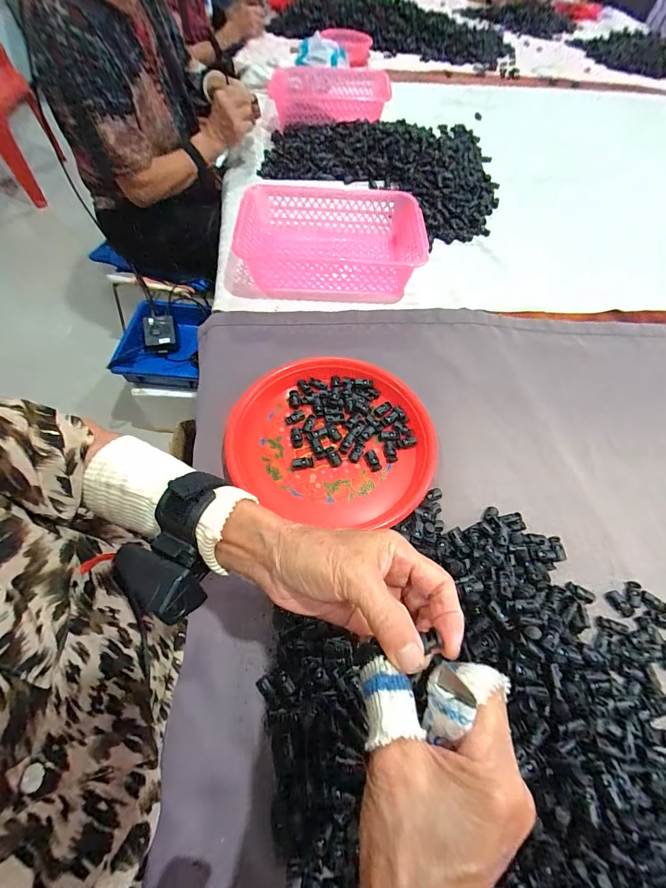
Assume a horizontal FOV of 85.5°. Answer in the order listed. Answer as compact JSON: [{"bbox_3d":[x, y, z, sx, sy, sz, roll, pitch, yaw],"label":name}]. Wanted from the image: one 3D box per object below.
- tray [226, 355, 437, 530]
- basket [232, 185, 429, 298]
[{"bbox_3d":[0.000,-0.013,0.468,0.251,0.029,0.231,1,60,-1],"label":"tray"},{"bbox_3d":[-0.001,-0.366,0.646,0.316,0.072,0.233,3,60,0],"label":"basket"}]

